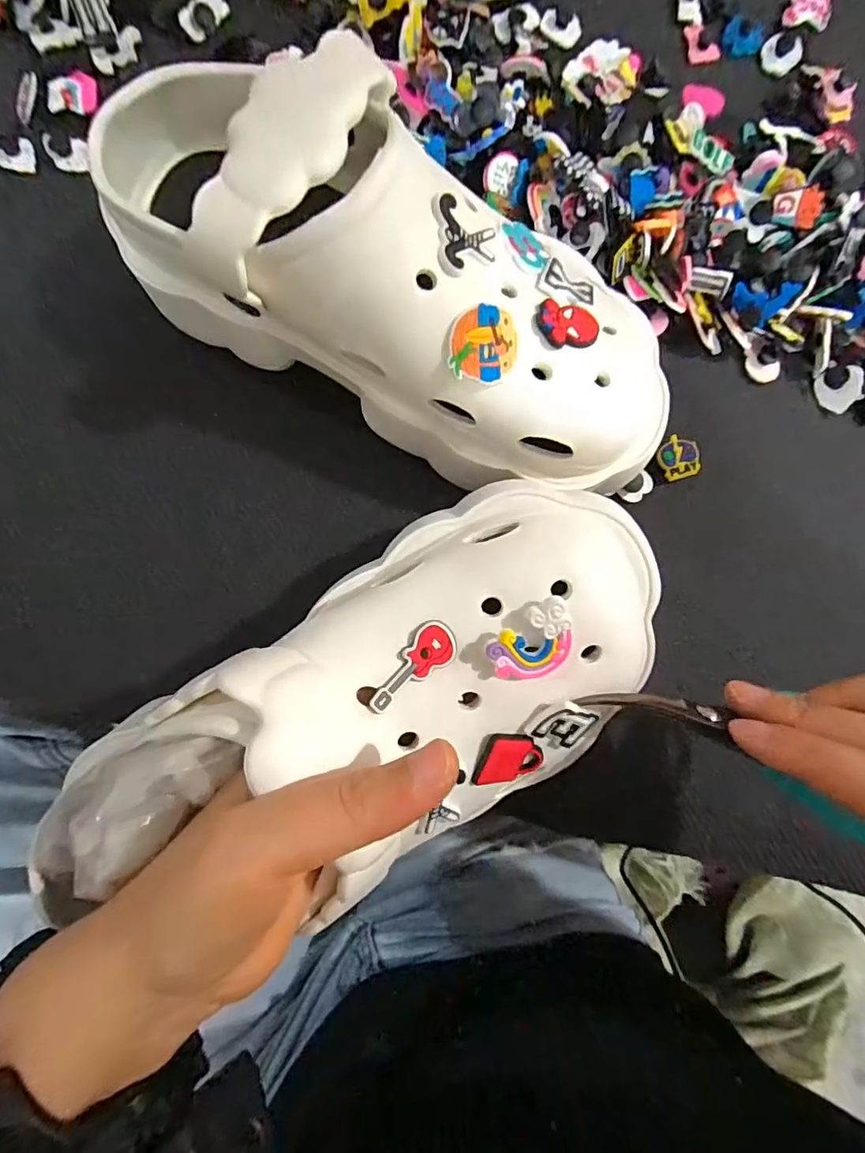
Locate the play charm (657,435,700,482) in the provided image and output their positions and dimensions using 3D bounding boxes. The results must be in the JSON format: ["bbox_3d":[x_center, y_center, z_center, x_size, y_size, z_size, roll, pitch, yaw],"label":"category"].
[{"bbox_3d":[0.136,-0.066,0.281,0.021,0.004,0.025,-13,84,-7],"label":"play charm"}]

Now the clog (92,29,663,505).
[{"bbox_3d":[-0.008,-0.127,0.226,0.268,0.111,0.123,29,81,-2],"label":"clog"}]

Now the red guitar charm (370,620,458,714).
[{"bbox_3d":[-0.006,0.030,0.166,0.014,0.004,0.035,43,82,1],"label":"red guitar charm"}]

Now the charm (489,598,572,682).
[{"bbox_3d":[0.034,0.023,0.167,0.029,0.005,0.025,-36,118,-1],"label":"charm"}]

